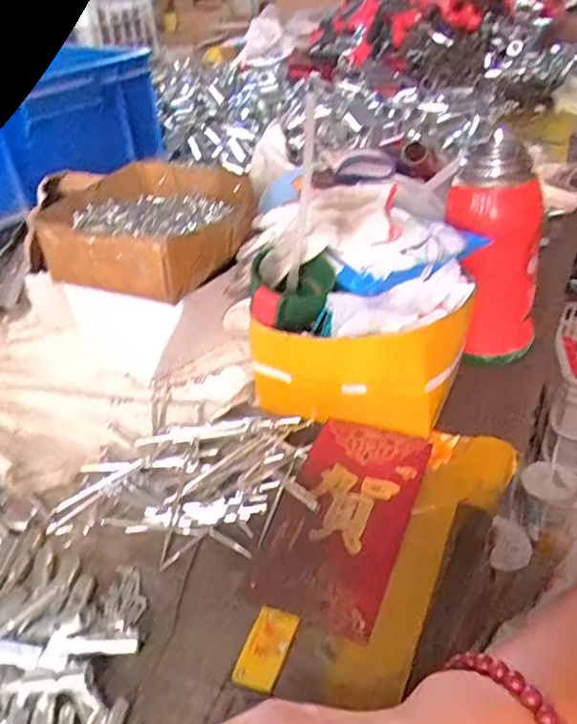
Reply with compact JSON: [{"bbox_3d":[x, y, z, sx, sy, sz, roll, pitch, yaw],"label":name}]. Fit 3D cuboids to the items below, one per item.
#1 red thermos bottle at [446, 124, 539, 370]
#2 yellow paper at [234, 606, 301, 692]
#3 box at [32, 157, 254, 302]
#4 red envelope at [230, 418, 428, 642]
[{"bbox_3d":[0.175,-0.089,0.493,0.071,0.175,0.064,-9,35,-4],"label":"red thermos bottle"},{"bbox_3d":[-0.013,0.162,0.327,0.025,0.004,0.045,9,37,21],"label":"yellow paper"},{"bbox_3d":[-0.140,-0.135,0.564,0.195,0.059,0.176,14,39,24],"label":"box"},{"bbox_3d":[0.038,0.103,0.399,0.086,0.007,0.162,10,41,22],"label":"red envelope"}]

